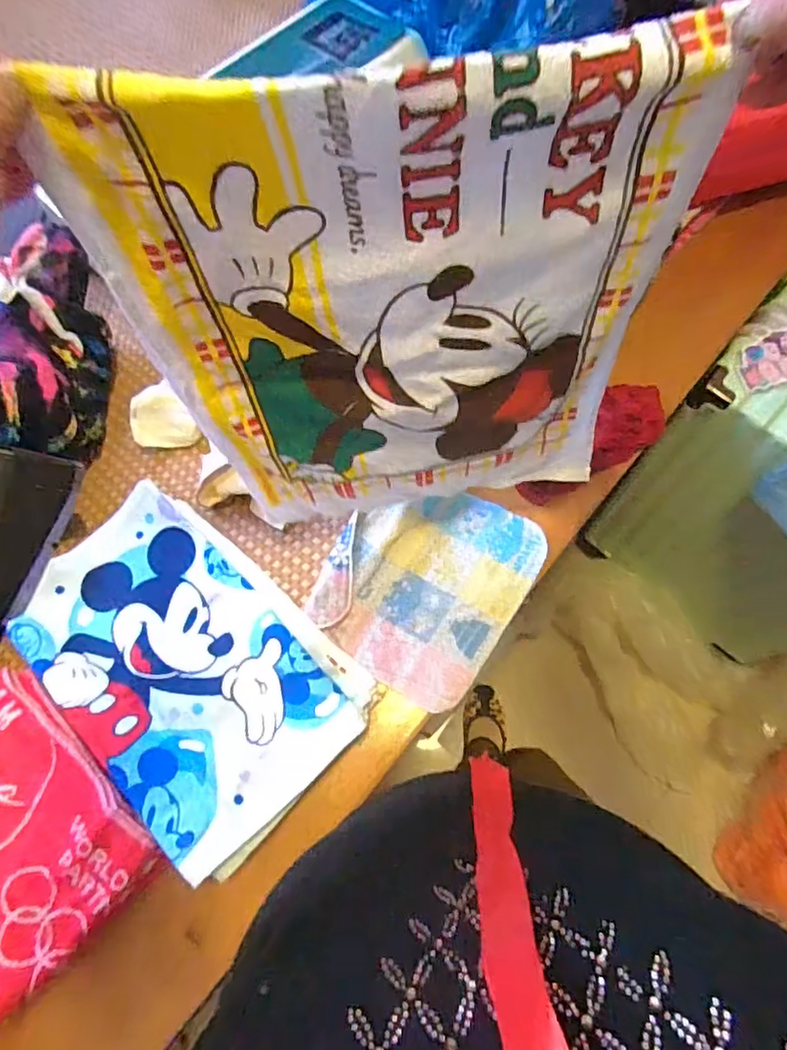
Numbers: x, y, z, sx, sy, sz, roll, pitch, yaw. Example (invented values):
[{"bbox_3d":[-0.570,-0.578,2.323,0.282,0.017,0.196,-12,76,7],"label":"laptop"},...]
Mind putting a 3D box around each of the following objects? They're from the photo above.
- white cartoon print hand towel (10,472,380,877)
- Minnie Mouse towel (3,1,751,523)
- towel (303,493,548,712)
[{"bbox_3d":[-0.207,0.131,0.577,0.349,0.052,0.222,41,75,16],"label":"white cartoon print hand towel"},{"bbox_3d":[0.007,-0.124,0.401,0.318,0.351,0.068,-13,69,-3],"label":"Minnie Mouse towel"},{"bbox_3d":[0.038,0.060,0.636,0.198,0.027,0.230,31,74,4],"label":"towel"}]

